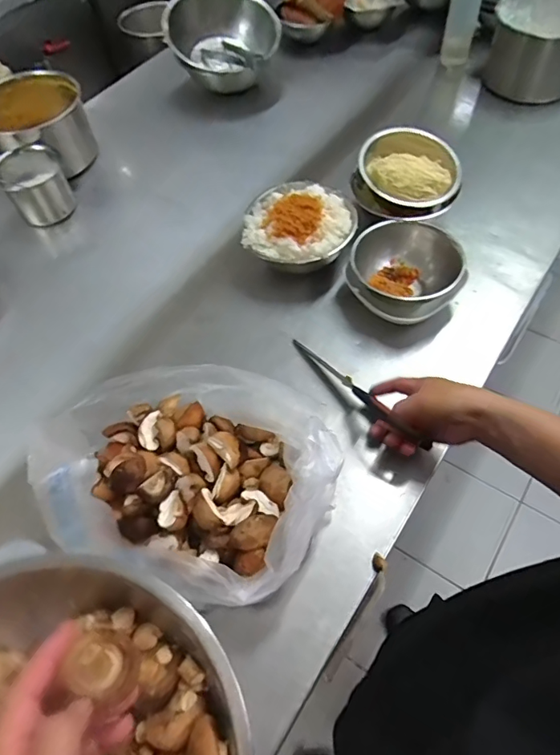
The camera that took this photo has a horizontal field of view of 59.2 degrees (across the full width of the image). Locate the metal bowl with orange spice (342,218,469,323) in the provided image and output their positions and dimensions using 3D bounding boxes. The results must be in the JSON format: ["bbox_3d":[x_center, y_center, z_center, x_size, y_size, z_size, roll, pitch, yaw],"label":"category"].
[{"bbox_3d":[0.179,-0.150,0.703,0.147,0.060,0.148,-2,58,3],"label":"metal bowl with orange spice"}]

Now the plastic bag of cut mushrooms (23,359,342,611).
[{"bbox_3d":[-0.091,0.102,0.538,0.290,0.098,0.223,14,60,13],"label":"plastic bag of cut mushrooms"}]

